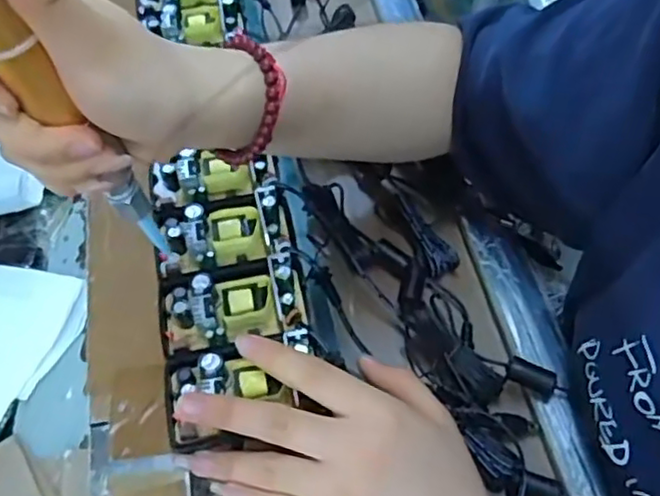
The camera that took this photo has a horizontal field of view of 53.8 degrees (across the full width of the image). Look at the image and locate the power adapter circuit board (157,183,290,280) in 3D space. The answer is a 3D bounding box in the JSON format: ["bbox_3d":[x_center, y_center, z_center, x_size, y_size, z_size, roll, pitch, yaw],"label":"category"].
[{"bbox_3d":[-0.064,-0.010,0.383,0.075,0.020,0.045,-10,57,-5],"label":"power adapter circuit board"}]

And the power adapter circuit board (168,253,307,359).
[{"bbox_3d":[-0.053,0.032,0.359,0.077,0.025,0.047,-11,57,-6],"label":"power adapter circuit board"}]

